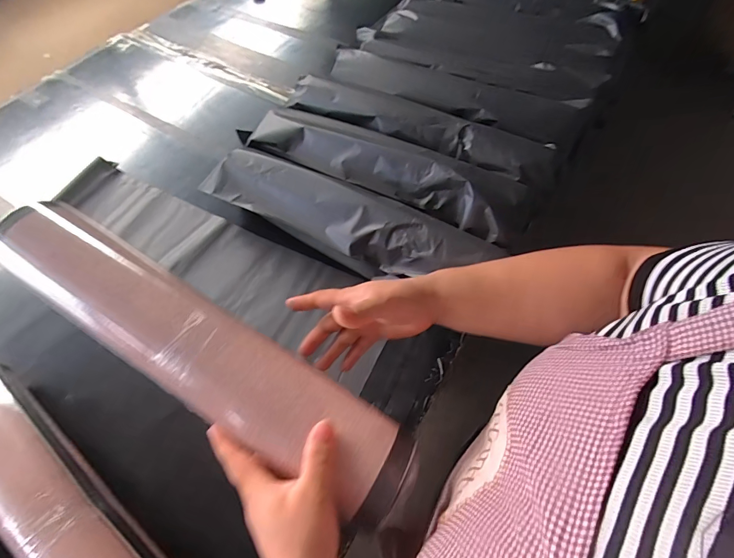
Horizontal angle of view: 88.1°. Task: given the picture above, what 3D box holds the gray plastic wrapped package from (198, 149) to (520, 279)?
[{"bbox_3d":[-0.039,-0.093,0.614,0.457,0.090,0.113,22,62,15],"label":"gray plastic wrapped package"}]

